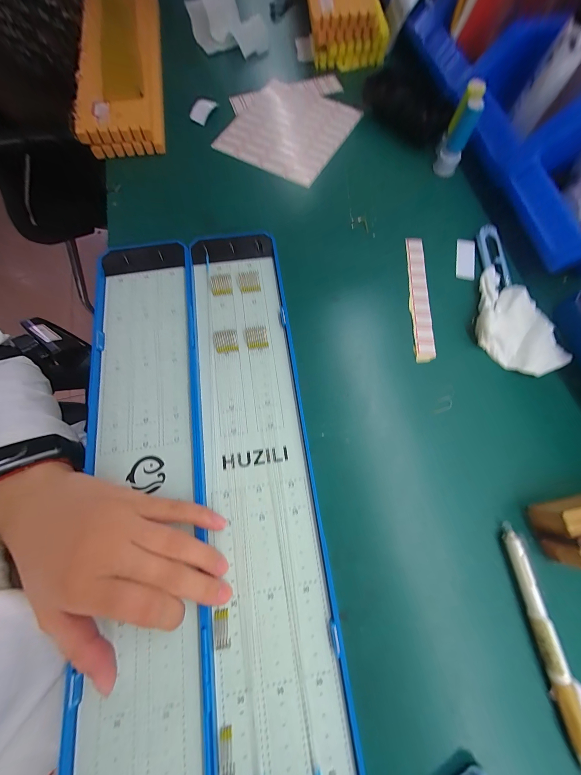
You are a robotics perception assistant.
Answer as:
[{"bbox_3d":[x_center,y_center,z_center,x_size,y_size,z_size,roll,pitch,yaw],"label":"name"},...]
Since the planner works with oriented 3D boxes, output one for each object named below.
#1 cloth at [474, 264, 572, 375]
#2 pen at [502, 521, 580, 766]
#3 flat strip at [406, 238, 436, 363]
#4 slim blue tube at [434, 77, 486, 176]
[{"bbox_3d":[0.199,-0.060,0.245,0.057,0.021,0.107,-20,73,-5],"label":"cloth"},{"bbox_3d":[0.174,0.172,0.181,0.012,0.015,0.141,-8,73,-1],"label":"pen"},{"bbox_3d":[0.127,-0.090,0.262,0.019,0.004,0.136,1,74,5],"label":"flat strip"},{"bbox_3d":[0.179,-0.273,0.283,0.026,0.065,0.033,21,74,8],"label":"slim blue tube"}]

